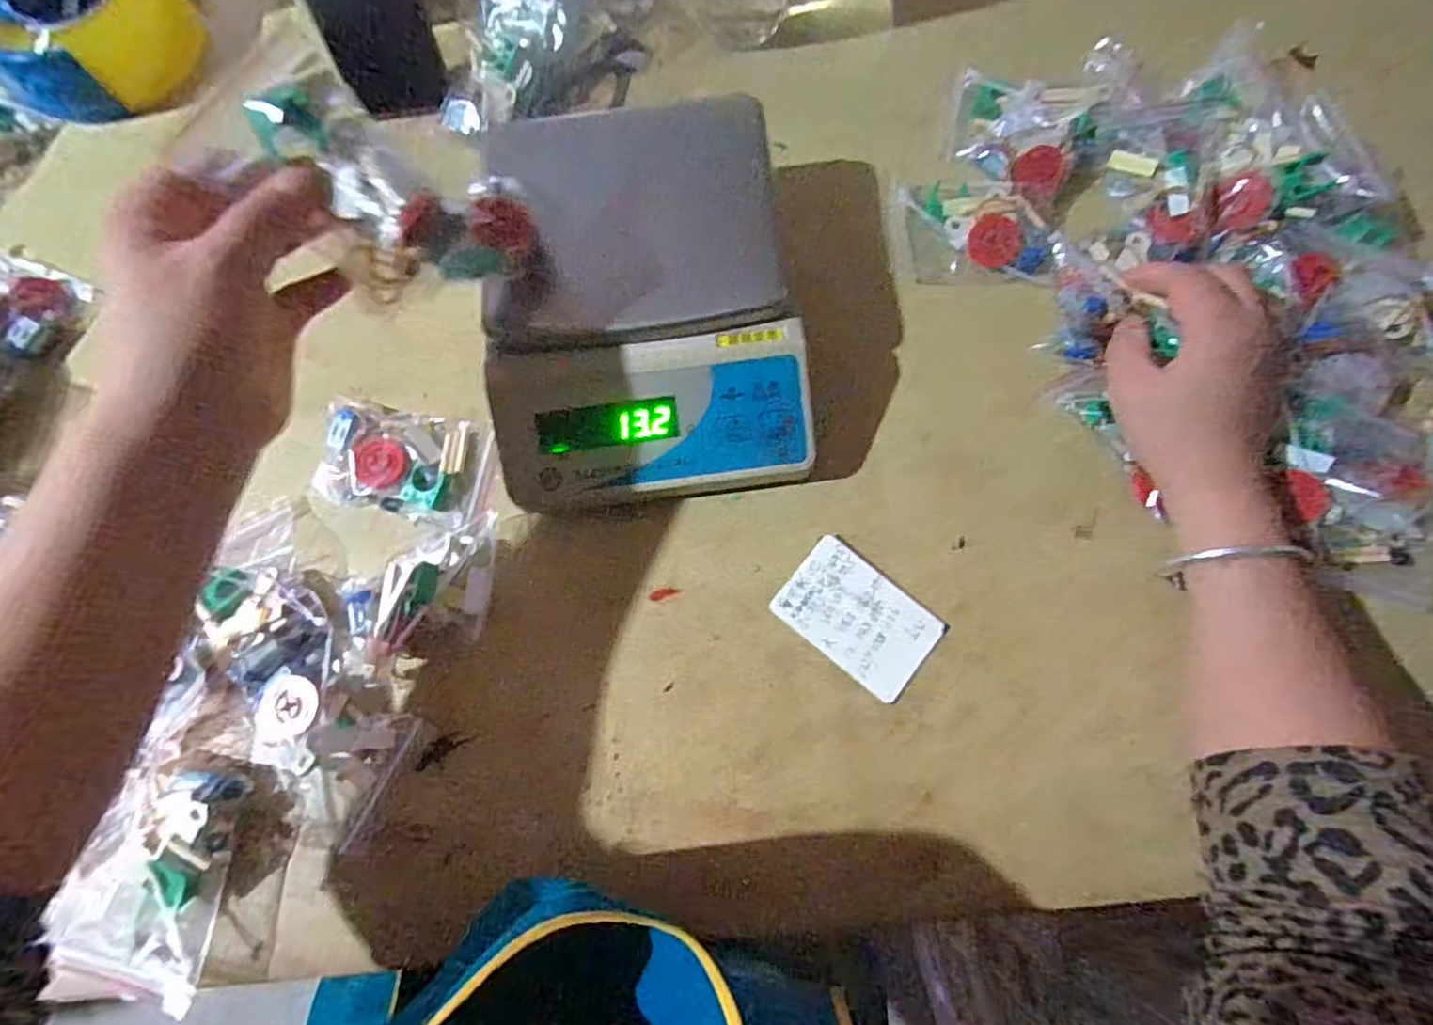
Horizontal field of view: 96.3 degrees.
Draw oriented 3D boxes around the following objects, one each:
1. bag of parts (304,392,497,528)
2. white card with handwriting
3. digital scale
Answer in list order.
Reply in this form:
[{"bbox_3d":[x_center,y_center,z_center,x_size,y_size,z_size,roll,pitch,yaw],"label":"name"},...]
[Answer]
[{"bbox_3d":[-0.204,-0.035,0.414,0.106,0.015,0.071,11,75,5],"label":"bag of parts"},{"bbox_3d":[0.085,0.063,0.386,0.090,0.005,0.058,39,79,11],"label":"white card with handwriting"},{"bbox_3d":[-0.050,-0.125,0.395,0.189,0.093,0.231,-7,74,0],"label":"digital scale"}]

